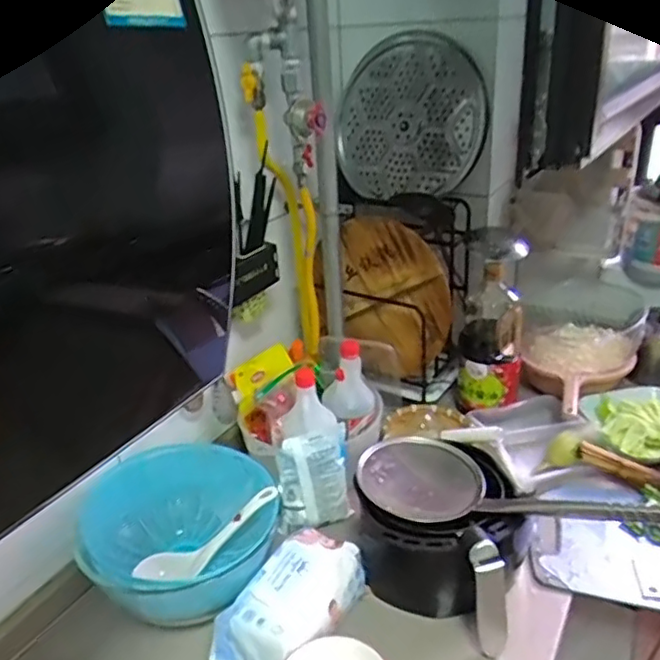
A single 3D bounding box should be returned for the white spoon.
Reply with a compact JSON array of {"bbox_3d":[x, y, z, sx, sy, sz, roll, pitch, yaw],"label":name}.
[{"bbox_3d":[-0.156,0.274,0.818,0.206,0.031,0.048,-35,34,-6],"label":"white spoon"}]

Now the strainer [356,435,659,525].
[{"bbox_3d":[0.224,0.199,0.779,0.409,0.077,0.135,-3,21,44],"label":"strainer"}]

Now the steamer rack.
[{"bbox_3d":[0.136,-0.383,1.125,0.286,0.270,0.025,6,14,33],"label":"steamer rack"}]

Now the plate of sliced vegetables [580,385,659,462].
[{"bbox_3d":[0.553,0.153,1.081,0.187,0.040,0.181,-2,27,1],"label":"plate of sliced vegetables"}]

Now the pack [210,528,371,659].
[{"bbox_3d":[-0.041,0.324,0.750,0.106,0.069,0.188,21,35,38],"label":"pack"}]

